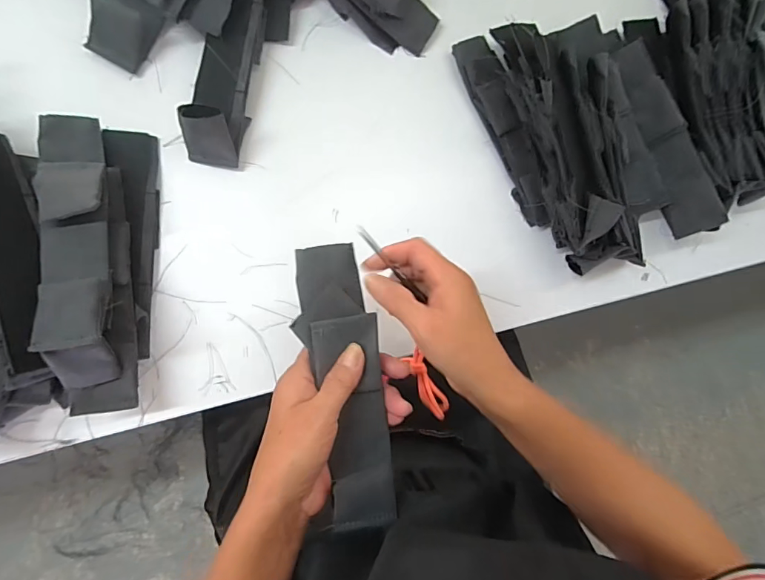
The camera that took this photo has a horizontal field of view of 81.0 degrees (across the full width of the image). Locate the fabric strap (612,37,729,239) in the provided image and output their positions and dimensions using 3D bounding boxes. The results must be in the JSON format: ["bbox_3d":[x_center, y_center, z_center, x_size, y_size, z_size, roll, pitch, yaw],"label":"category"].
[{"bbox_3d":[0.282,-0.153,0.446,0.044,0.015,0.197,-18,86,11],"label":"fabric strap"}]

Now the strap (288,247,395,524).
[{"bbox_3d":[-0.024,0.061,0.302,0.050,0.022,0.183,-9,87,-9],"label":"strap"}]

